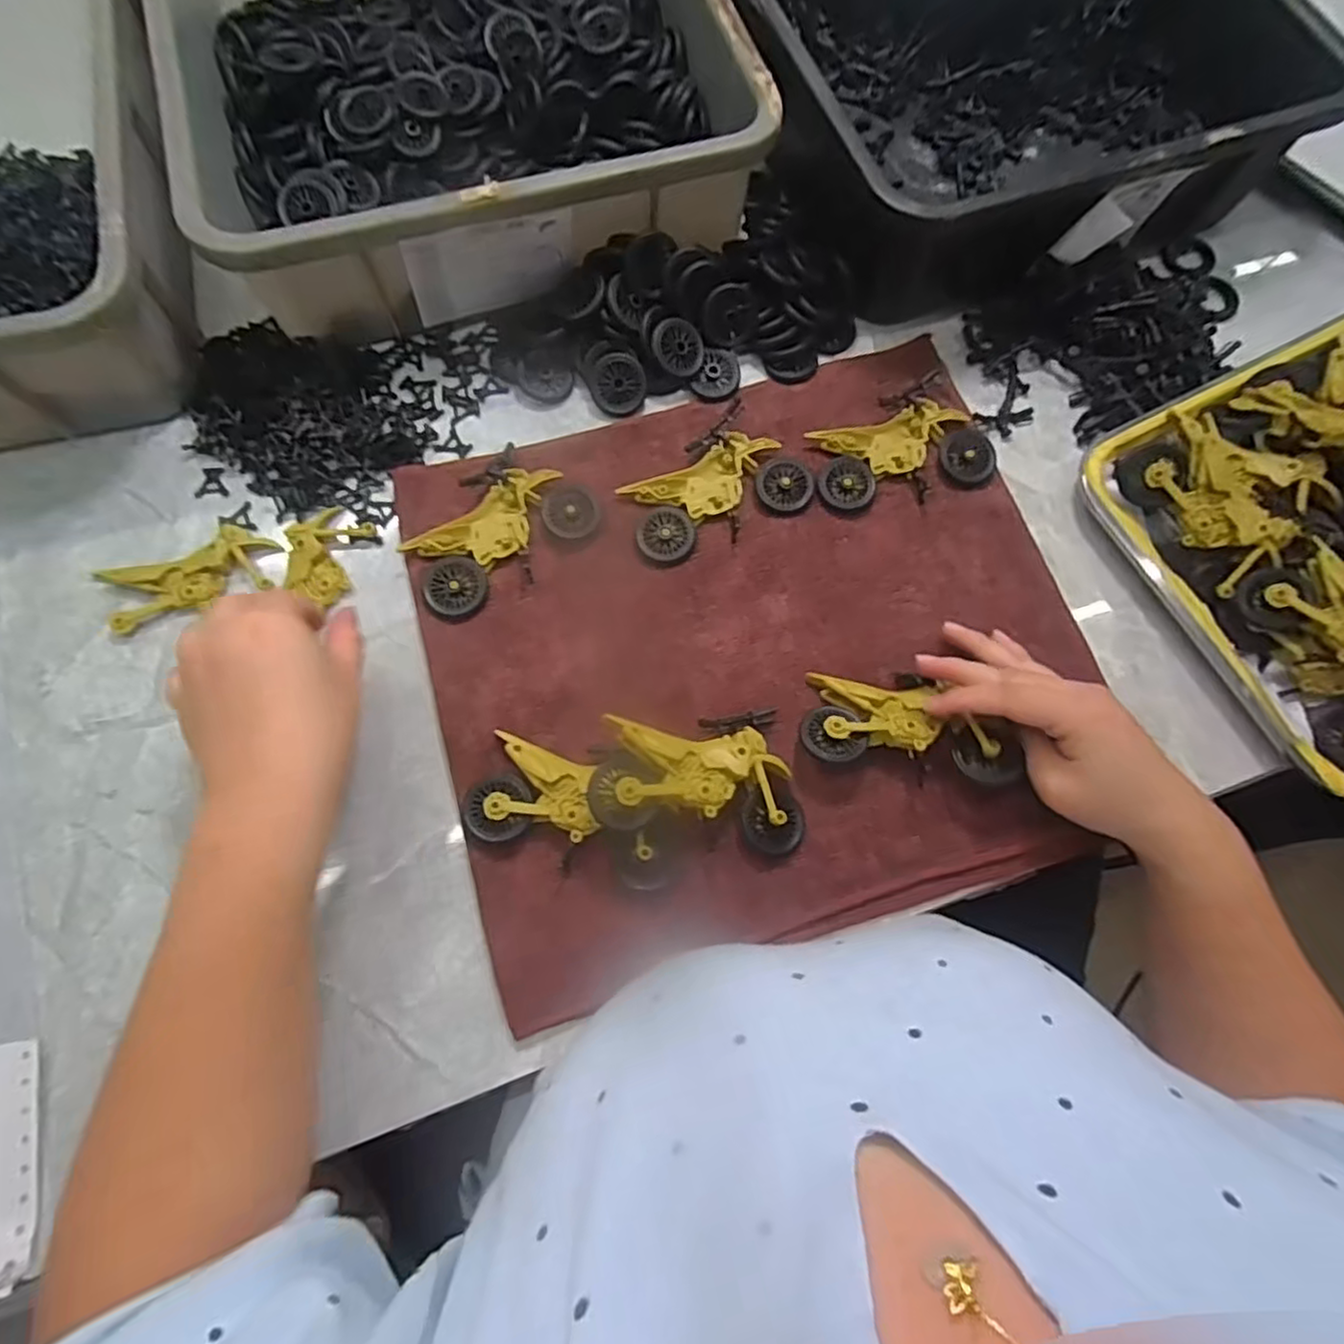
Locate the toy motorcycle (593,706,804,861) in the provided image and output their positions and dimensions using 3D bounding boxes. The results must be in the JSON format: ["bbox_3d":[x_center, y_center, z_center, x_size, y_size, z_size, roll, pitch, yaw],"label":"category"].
[{"bbox_3d":[0.008,0.057,0.370,0.103,0.037,0.066,-4,73,-3],"label":"toy motorcycle"}]

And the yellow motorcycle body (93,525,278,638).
[{"bbox_3d":[-0.292,-0.058,0.414,0.097,0.009,0.047,-20,75,-8],"label":"yellow motorcycle body"}]

